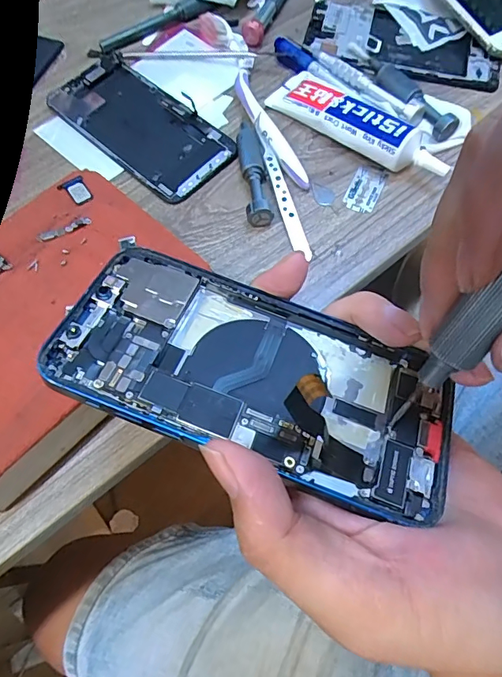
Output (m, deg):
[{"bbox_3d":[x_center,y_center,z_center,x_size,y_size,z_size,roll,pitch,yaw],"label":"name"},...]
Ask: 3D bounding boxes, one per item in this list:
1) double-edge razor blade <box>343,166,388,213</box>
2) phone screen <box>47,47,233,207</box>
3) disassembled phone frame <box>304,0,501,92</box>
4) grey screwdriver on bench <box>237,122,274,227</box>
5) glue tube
[{"bbox_3d":[0.079,-0.104,0.315,0.022,0.004,0.038,22,68,9],"label":"double-edge razor blade"},{"bbox_3d":[-0.084,-0.159,0.336,0.146,0.009,0.067,40,72,16],"label":"phone screen"},{"bbox_3d":[0.122,-0.239,0.368,0.155,0.006,0.075,19,68,8],"label":"disassembled phone frame"},{"bbox_3d":[0.002,-0.114,0.312,0.017,0.016,0.081,-6,67,-2],"label":"grey screwdriver on bench"},{"bbox_3d":[0.076,-0.152,0.322,0.138,0.027,0.037,40,72,16],"label":"glue tube"}]

